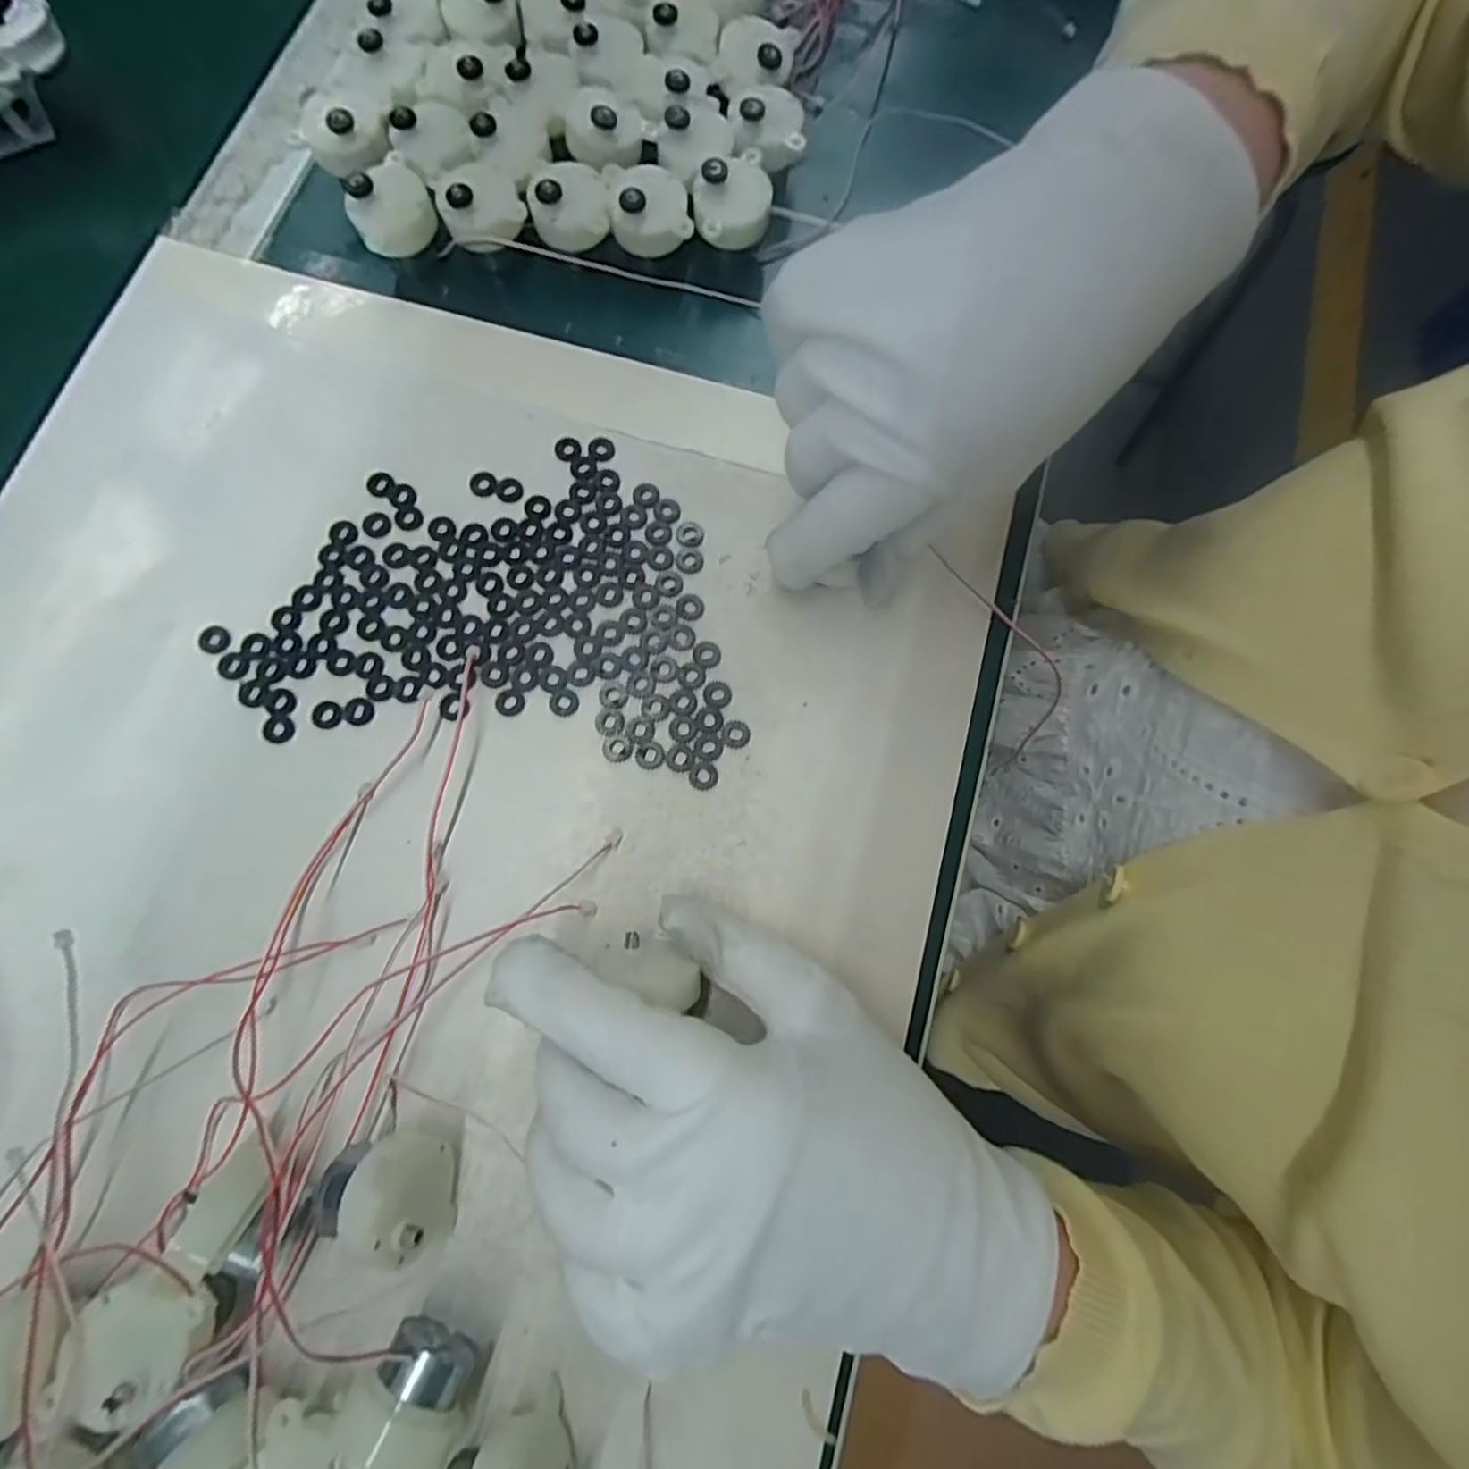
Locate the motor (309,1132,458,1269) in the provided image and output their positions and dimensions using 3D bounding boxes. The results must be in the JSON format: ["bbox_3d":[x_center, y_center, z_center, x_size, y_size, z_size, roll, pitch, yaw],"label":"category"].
[{"bbox_3d":[-0.100,0.137,0.197,0.023,0.035,0.035,-46,58,28],"label":"motor"}]

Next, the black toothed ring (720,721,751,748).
[{"bbox_3d":[0.001,-0.001,0.245,0.011,0.004,0.011,0,77,-2],"label":"black toothed ring"}]

